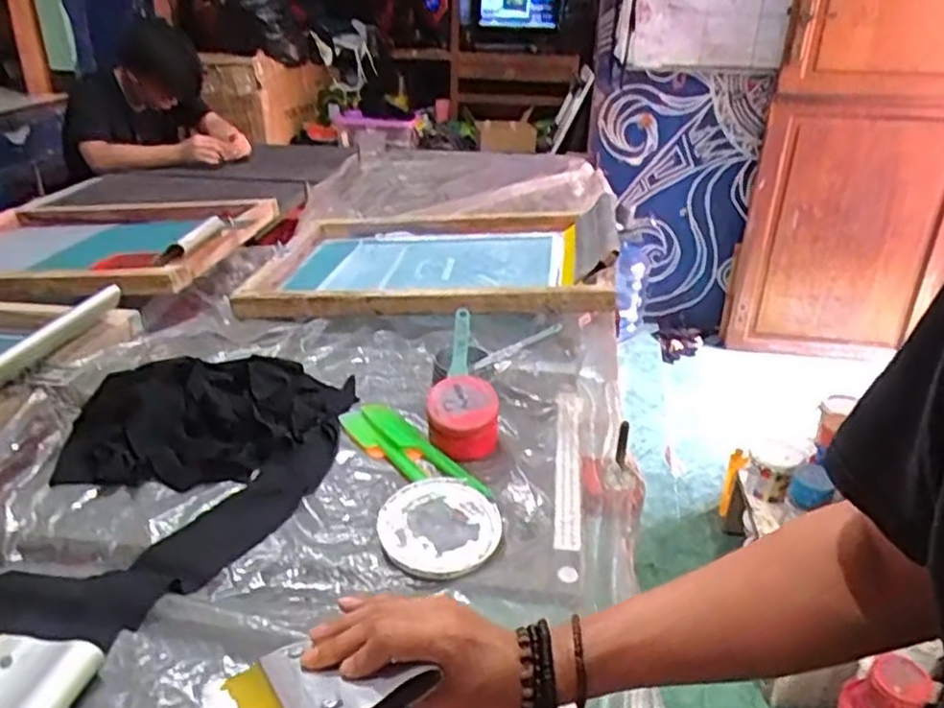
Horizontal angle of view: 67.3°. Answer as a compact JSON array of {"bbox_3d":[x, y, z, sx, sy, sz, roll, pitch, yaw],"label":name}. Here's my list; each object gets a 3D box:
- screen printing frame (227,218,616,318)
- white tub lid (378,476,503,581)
[{"bbox_3d":[-0.074,-0.188,1.414,0.679,0.046,0.532,1,25,14],"label":"screen printing frame"},{"bbox_3d":[-0.034,0.186,0.773,0.127,0.008,0.130,2,36,-1],"label":"white tub lid"}]

